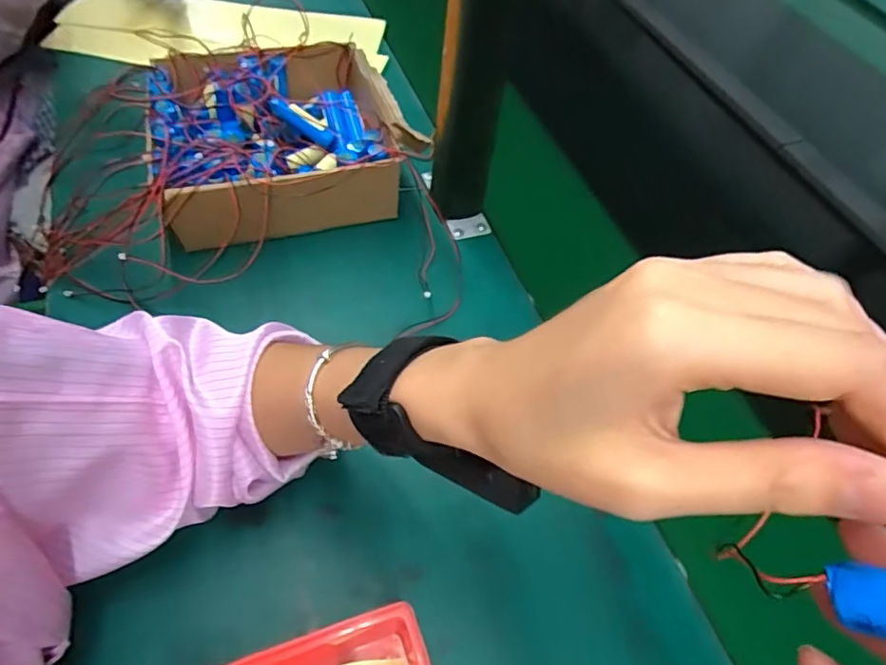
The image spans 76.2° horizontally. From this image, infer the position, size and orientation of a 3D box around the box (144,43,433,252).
[{"bbox_3d":[-0.154,-0.182,0.537,0.217,0.072,0.215,-15,57,-15],"label":"box"}]

